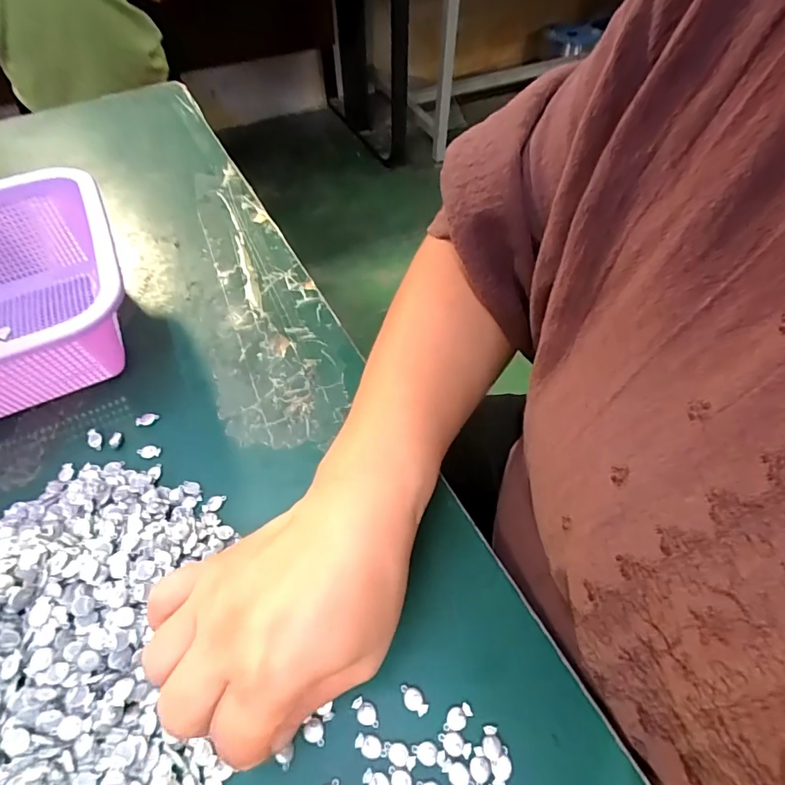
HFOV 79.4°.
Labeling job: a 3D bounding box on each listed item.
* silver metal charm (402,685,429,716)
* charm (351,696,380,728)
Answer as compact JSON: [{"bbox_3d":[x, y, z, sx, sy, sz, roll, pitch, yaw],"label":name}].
[{"bbox_3d":[0.010,0.139,0.215,0.014,0.004,0.008,37,63,25],"label":"silver metal charm"},{"bbox_3d":[-0.012,0.144,0.213,0.015,0.004,0.008,36,63,24],"label":"charm"}]

